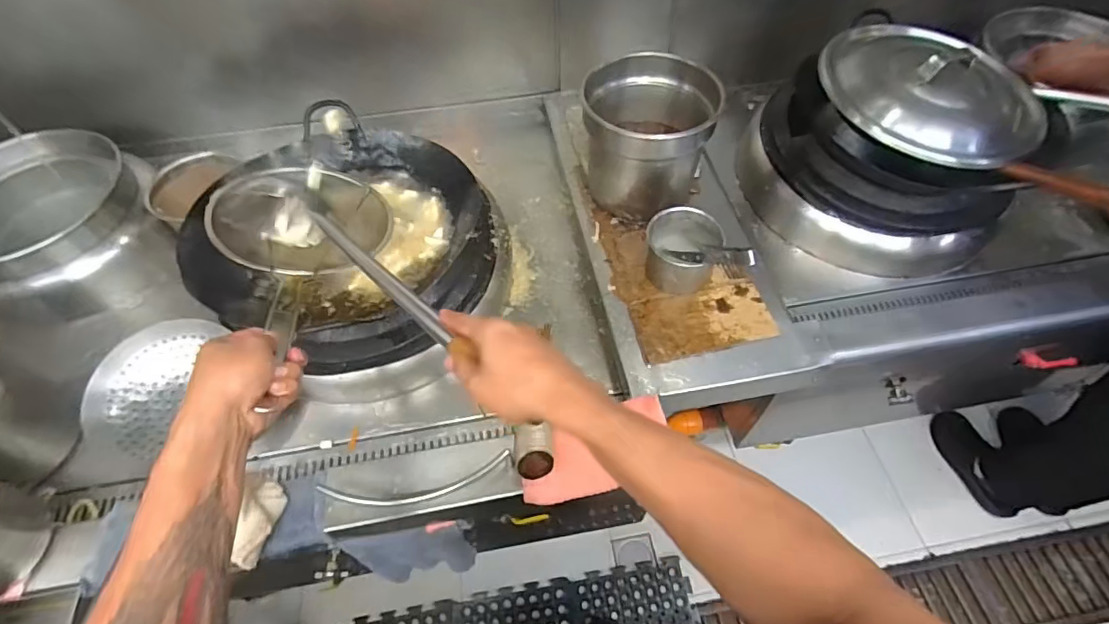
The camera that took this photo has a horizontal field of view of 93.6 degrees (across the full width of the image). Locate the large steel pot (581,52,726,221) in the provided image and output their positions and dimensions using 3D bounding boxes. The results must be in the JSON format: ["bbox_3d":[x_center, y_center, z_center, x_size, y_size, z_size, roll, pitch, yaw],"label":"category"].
[{"bbox_3d":[0.164,-0.308,0.936,0.214,0.205,0.183,10,56,7],"label":"large steel pot"}]

